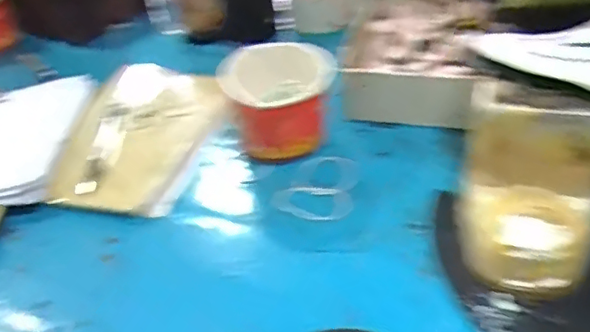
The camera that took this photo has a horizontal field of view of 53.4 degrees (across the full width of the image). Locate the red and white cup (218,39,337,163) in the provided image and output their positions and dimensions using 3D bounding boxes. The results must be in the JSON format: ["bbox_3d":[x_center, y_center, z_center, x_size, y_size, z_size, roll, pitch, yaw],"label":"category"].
[{"bbox_3d":[-0.015,-0.070,0.613,0.108,0.081,0.109,-4,37,3],"label":"red and white cup"}]

